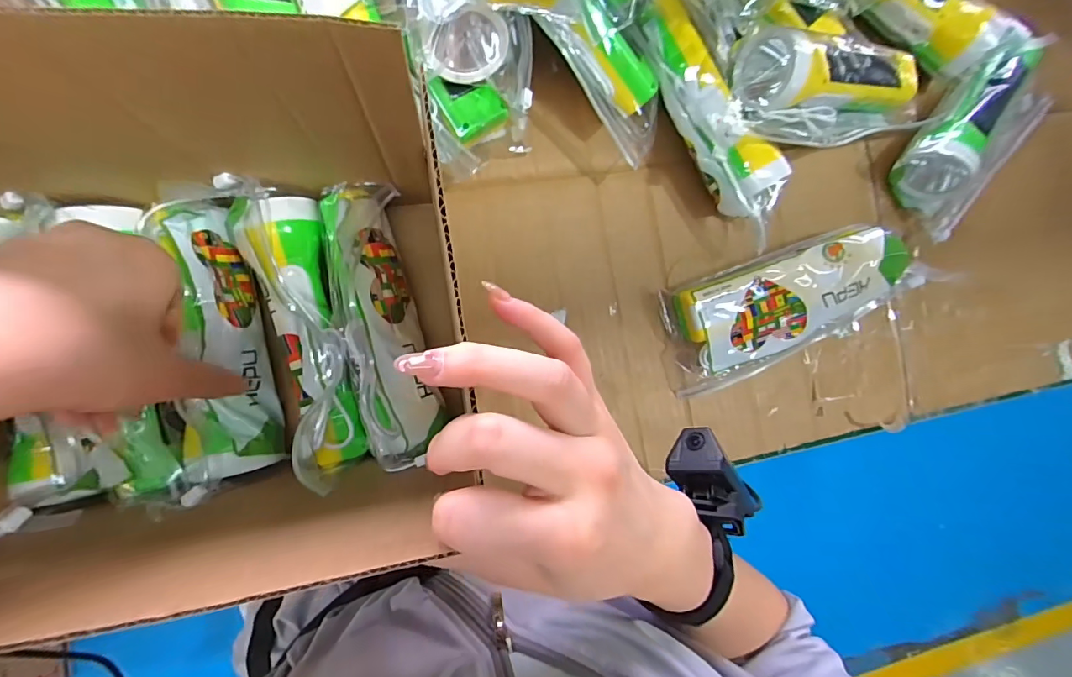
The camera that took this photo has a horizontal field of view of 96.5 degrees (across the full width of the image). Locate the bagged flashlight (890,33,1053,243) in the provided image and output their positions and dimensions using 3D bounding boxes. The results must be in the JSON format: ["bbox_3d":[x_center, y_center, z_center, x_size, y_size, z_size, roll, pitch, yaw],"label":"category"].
[{"bbox_3d":[0.369,-0.170,0.399,0.085,0.048,0.185,44,84,-5],"label":"bagged flashlight"}]

